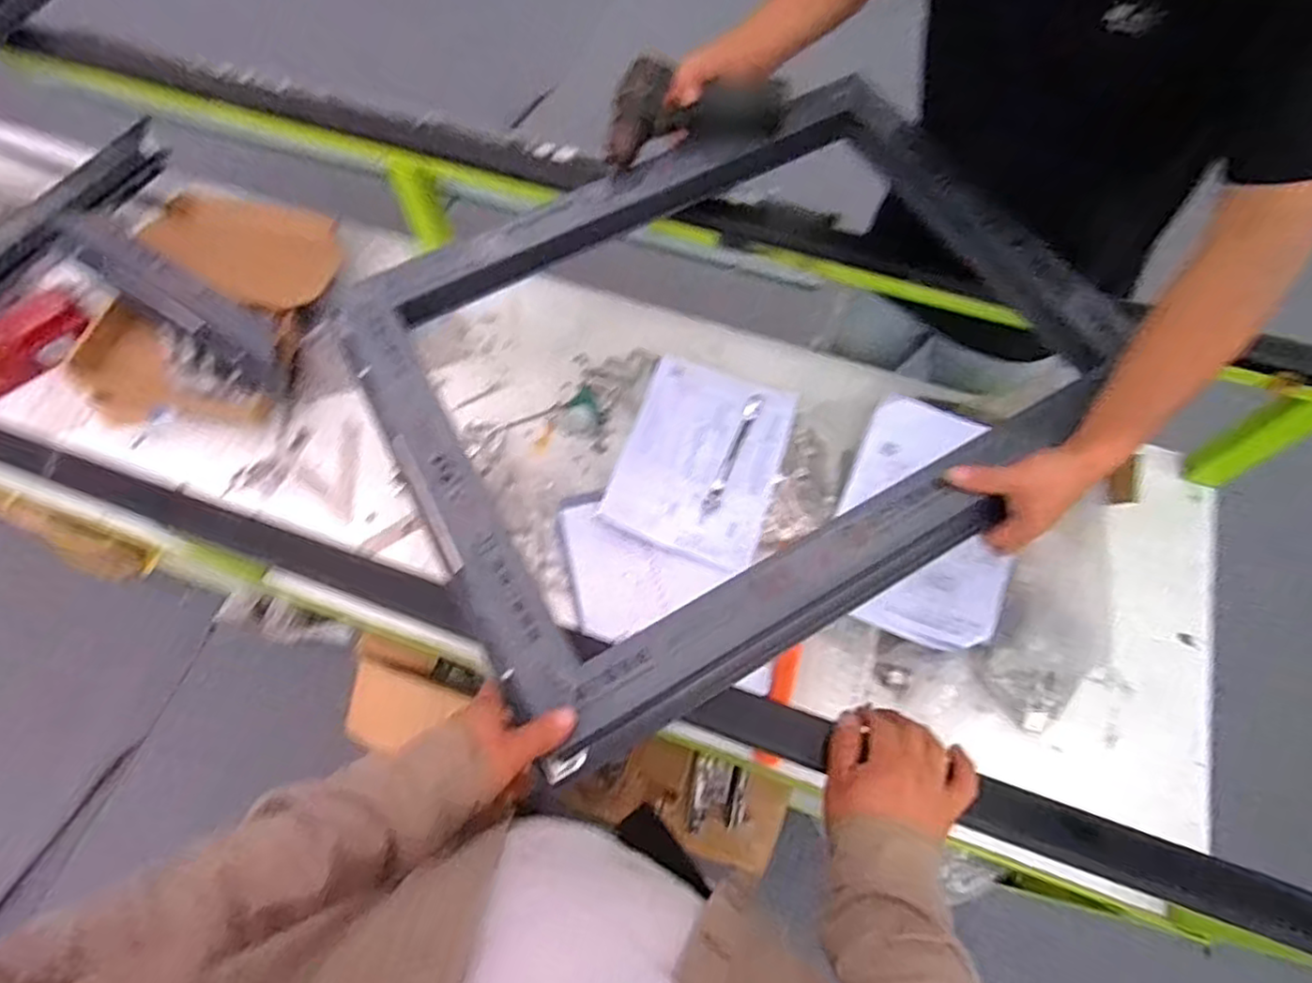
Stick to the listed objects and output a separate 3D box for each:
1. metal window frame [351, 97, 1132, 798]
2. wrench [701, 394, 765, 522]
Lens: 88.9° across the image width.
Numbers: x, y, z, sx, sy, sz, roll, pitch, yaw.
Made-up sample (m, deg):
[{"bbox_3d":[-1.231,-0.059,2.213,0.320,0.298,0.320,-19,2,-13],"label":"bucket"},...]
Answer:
[{"bbox_3d":[0.086,-0.143,0.693,0.698,0.056,0.546,-28,69,-12],"label":"metal window frame"},{"bbox_3d":[0.109,-0.054,0.936,0.023,0.006,0.208,22,68,10],"label":"wrench"}]

